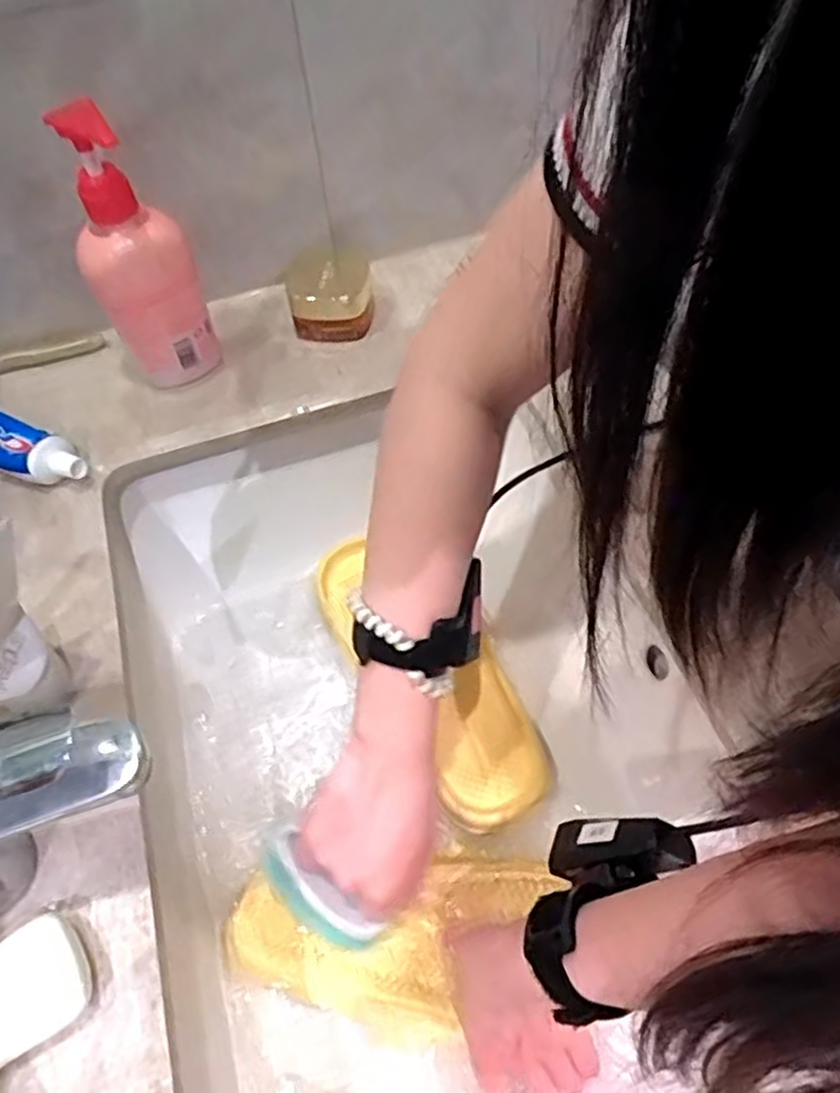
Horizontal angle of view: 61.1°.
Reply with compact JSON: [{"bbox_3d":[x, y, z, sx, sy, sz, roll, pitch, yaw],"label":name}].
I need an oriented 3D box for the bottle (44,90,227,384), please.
[{"bbox_3d":[-0.185,-0.185,0.467,0.063,0.182,0.049,-24,58,-12],"label":"bottle"}]

